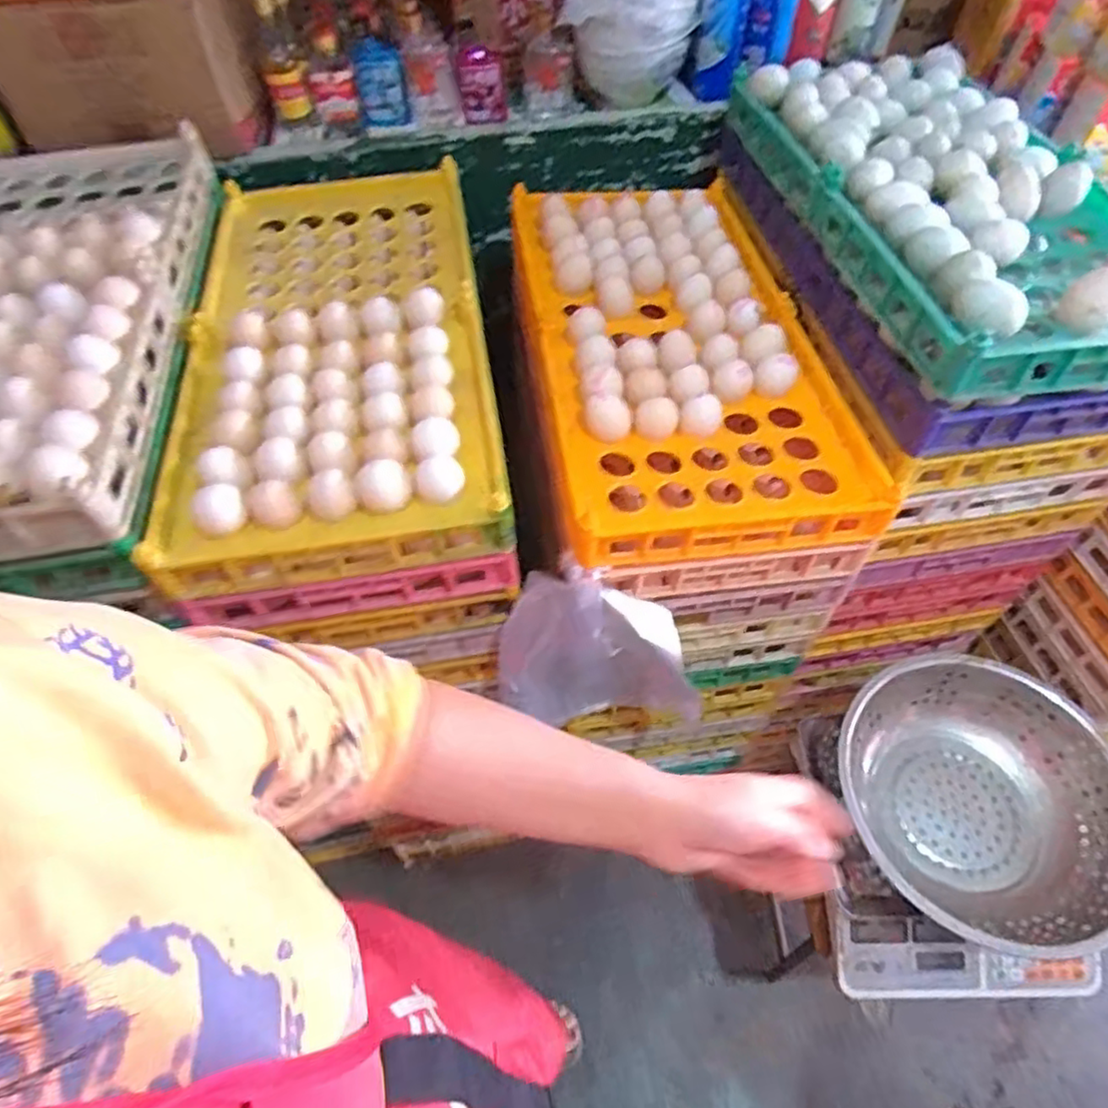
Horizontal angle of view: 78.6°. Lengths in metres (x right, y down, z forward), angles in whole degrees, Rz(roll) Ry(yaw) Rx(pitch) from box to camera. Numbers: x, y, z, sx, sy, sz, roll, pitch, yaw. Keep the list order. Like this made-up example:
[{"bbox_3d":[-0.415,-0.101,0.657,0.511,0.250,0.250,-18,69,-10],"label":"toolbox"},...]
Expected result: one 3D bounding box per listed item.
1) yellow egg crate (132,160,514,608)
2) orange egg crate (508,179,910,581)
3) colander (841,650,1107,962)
[{"bbox_3d":[-0.230,-0.229,0.719,0.296,0.069,0.592,-8,55,-4],"label":"yellow egg crate"},{"bbox_3d":[0.133,-0.252,0.766,0.299,0.067,0.579,-6,55,-3],"label":"orange egg crate"},{"bbox_3d":[0.496,0.285,0.794,0.291,0.100,0.302,-1,55,1],"label":"colander"}]

